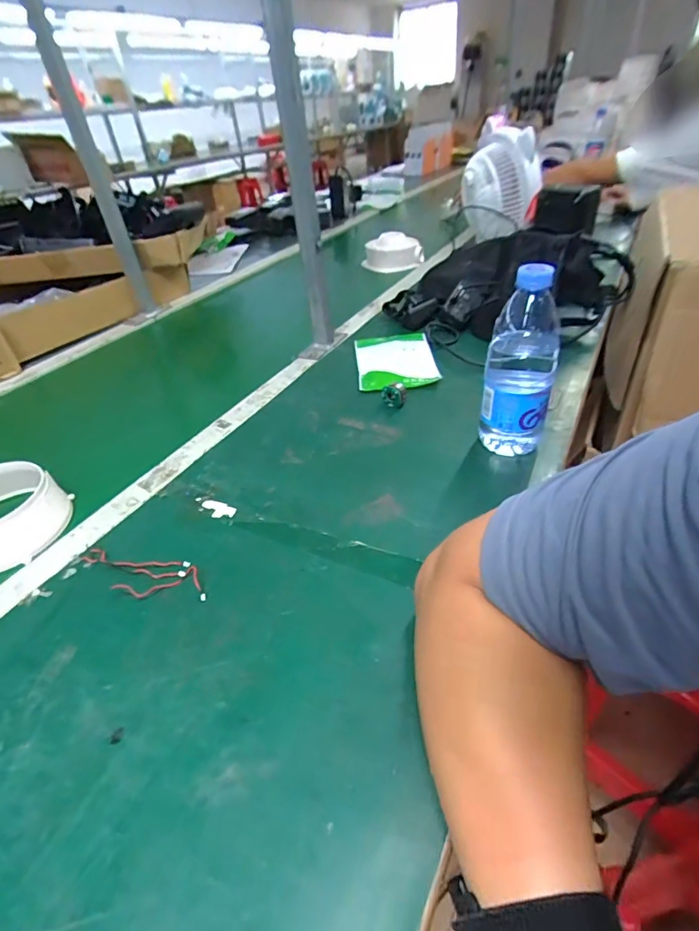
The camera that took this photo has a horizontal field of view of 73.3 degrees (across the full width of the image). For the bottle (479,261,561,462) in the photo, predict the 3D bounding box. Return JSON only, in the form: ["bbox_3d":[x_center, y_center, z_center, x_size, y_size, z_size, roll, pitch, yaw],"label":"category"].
[{"bbox_3d":[0.178,-0.102,0.489,0.069,0.190,0.061,9,41,19],"label":"bottle"}]

